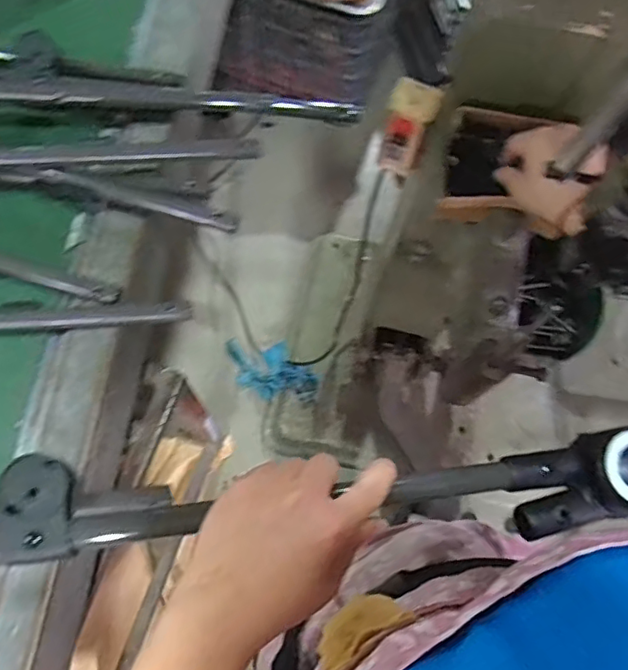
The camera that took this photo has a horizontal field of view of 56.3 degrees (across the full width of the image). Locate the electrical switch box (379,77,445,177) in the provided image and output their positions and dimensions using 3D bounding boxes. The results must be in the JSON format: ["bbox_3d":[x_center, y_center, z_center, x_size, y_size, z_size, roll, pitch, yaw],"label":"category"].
[{"bbox_3d":[0.108,-0.236,0.677,0.051,0.109,0.042,23,72,5],"label":"electrical switch box"}]

